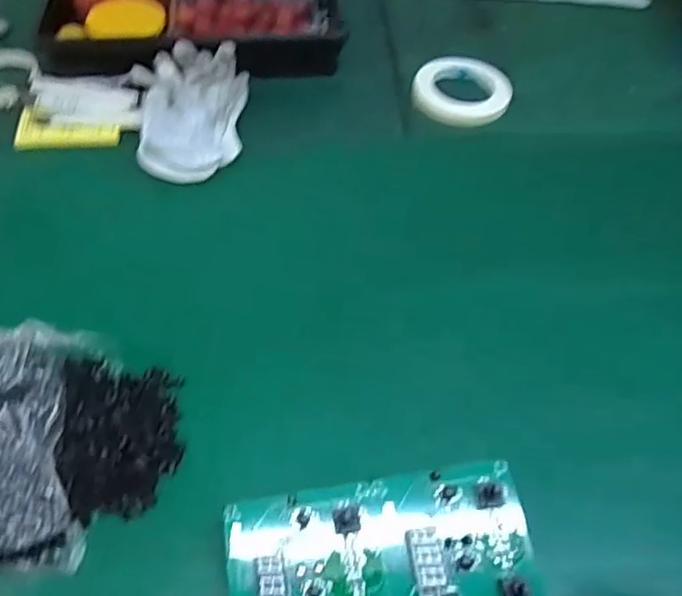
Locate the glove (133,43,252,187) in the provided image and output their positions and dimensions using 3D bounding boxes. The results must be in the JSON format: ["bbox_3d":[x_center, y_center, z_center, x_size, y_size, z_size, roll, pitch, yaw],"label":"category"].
[{"bbox_3d":[-0.164,-0.209,0.668,0.128,0.041,0.187,-7,54,-9],"label":"glove"}]

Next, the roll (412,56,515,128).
[{"bbox_3d":[0.150,-0.256,0.746,0.117,0.031,0.103,14,53,6],"label":"roll"}]

